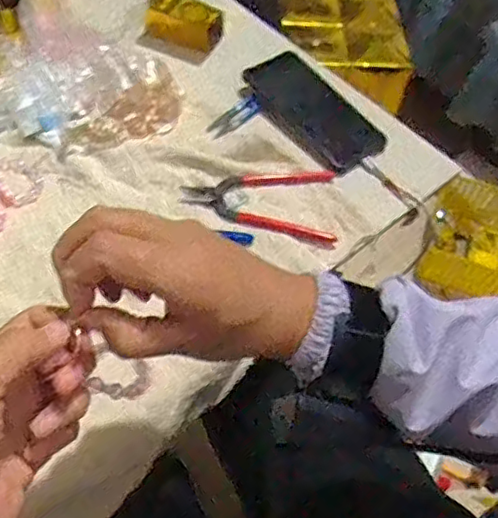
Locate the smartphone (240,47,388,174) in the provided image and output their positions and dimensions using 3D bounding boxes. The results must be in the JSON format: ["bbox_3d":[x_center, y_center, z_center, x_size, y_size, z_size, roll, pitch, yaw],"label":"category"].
[{"bbox_3d":[0.067,-0.158,0.658,0.086,0.018,0.161,-32,72,-30],"label":"smartphone"}]

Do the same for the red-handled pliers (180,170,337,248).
[{"bbox_3d":[0.010,-0.056,0.586,0.143,0.012,0.095,4,55,-2],"label":"red-handled pliers"}]

